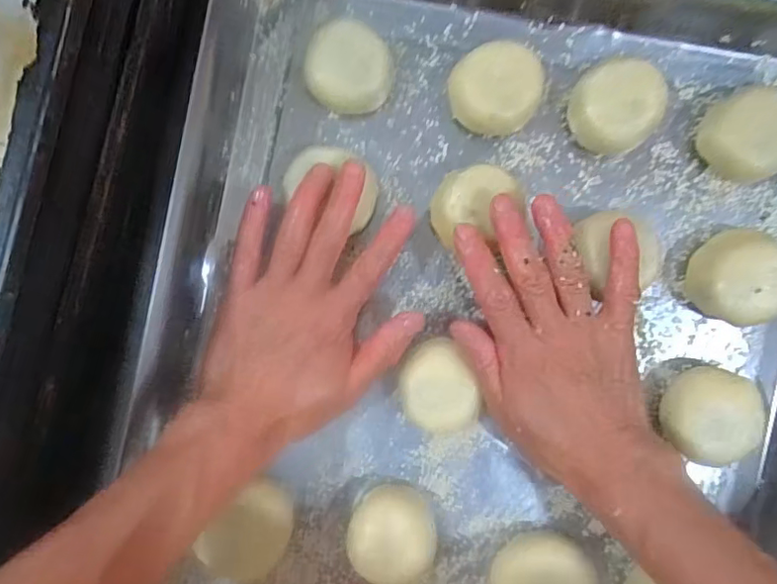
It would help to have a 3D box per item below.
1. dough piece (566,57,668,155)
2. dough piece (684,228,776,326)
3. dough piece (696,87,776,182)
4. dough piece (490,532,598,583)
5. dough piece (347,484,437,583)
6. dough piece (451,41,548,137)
[{"bbox_3d":[0.130,-0.105,0.320,0.051,0.027,0.050,0,90,-1],"label":"dough piece"},{"bbox_3d":[0.200,-0.010,0.314,0.048,0.034,0.055,13,89,-1],"label":"dough piece"},{"bbox_3d":[0.201,-0.086,0.312,0.044,0.033,0.046,0,90,-1],"label":"dough piece"},{"bbox_3d":[0.089,0.169,0.326,0.048,0.024,0.056,44,89,0],"label":"dough piece"},{"bbox_3d":[0.003,0.141,0.327,0.049,0.026,0.053,0,90,-1],"label":"dough piece"},{"bbox_3d":[0.062,-0.116,0.324,0.050,0.027,0.045,-6,90,-1],"label":"dough piece"}]

